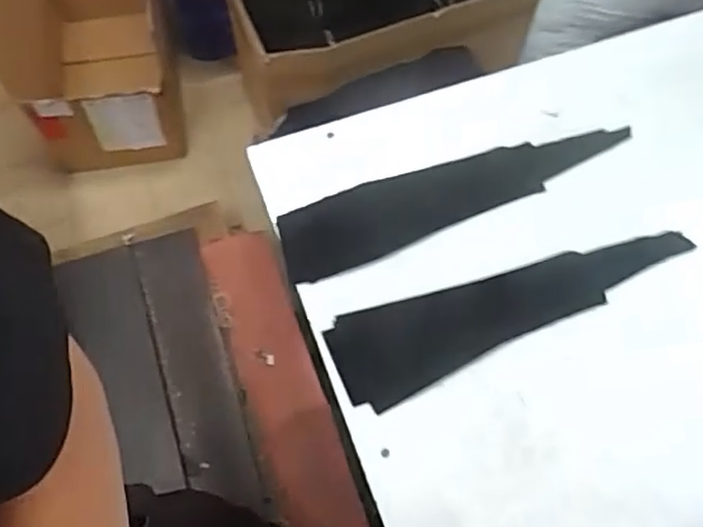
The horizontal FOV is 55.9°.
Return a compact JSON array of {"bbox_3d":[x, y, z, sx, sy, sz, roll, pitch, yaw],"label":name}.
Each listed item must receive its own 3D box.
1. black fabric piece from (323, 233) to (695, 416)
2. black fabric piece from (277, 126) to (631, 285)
[{"bbox_3d":[0.192,0.039,0.814,0.448,0.009,0.112,-24,70,-10],"label":"black fabric piece"},{"bbox_3d":[0.134,-0.098,0.864,0.464,0.010,0.101,-21,70,-9],"label":"black fabric piece"}]

